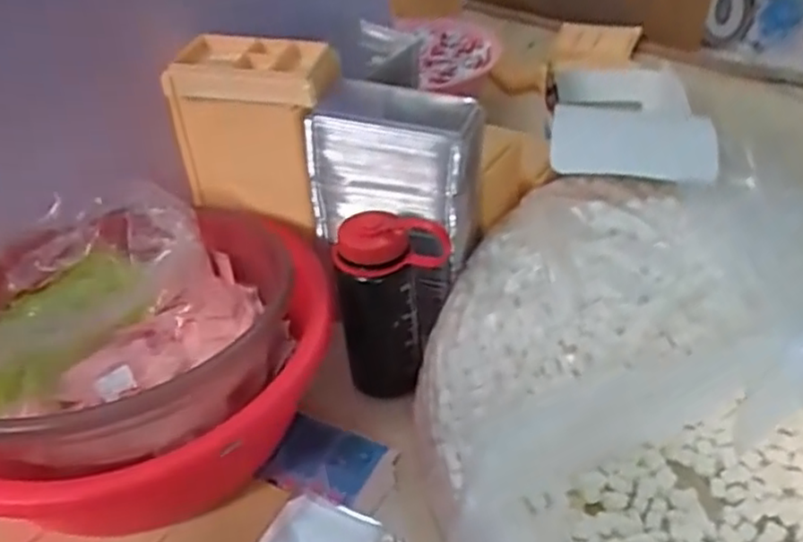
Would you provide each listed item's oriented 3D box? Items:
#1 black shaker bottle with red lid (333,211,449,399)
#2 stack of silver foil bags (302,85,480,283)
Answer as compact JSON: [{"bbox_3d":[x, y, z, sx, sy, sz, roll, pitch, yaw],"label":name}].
[{"bbox_3d":[-0.003,0.023,0.601,0.090,0.176,0.076,-2,37,4],"label":"black shaker bottle with red lid"},{"bbox_3d":[-0.004,-0.081,0.614,0.150,0.147,0.084,4,37,4],"label":"stack of silver foil bags"}]

